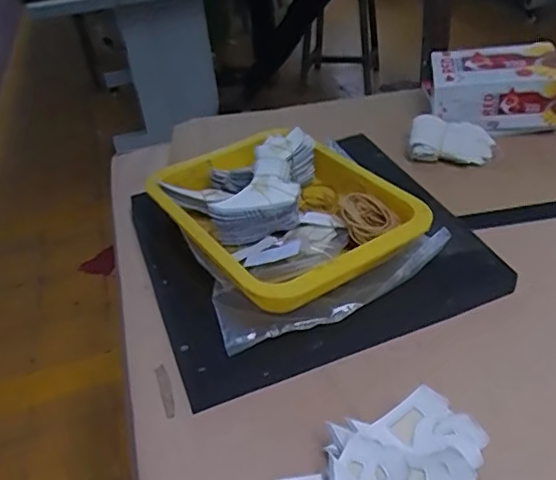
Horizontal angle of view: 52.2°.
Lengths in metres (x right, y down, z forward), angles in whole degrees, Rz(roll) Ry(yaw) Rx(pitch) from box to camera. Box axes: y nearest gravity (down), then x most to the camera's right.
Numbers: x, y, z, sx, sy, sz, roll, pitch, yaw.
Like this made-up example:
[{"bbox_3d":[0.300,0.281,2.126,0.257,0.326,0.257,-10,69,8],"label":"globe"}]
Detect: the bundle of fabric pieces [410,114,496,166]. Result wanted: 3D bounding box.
[{"bbox_3d":[0.216,-0.124,0.714,0.099,0.037,0.069,3,39,12],"label":"bundle of fabric pieces"}]

